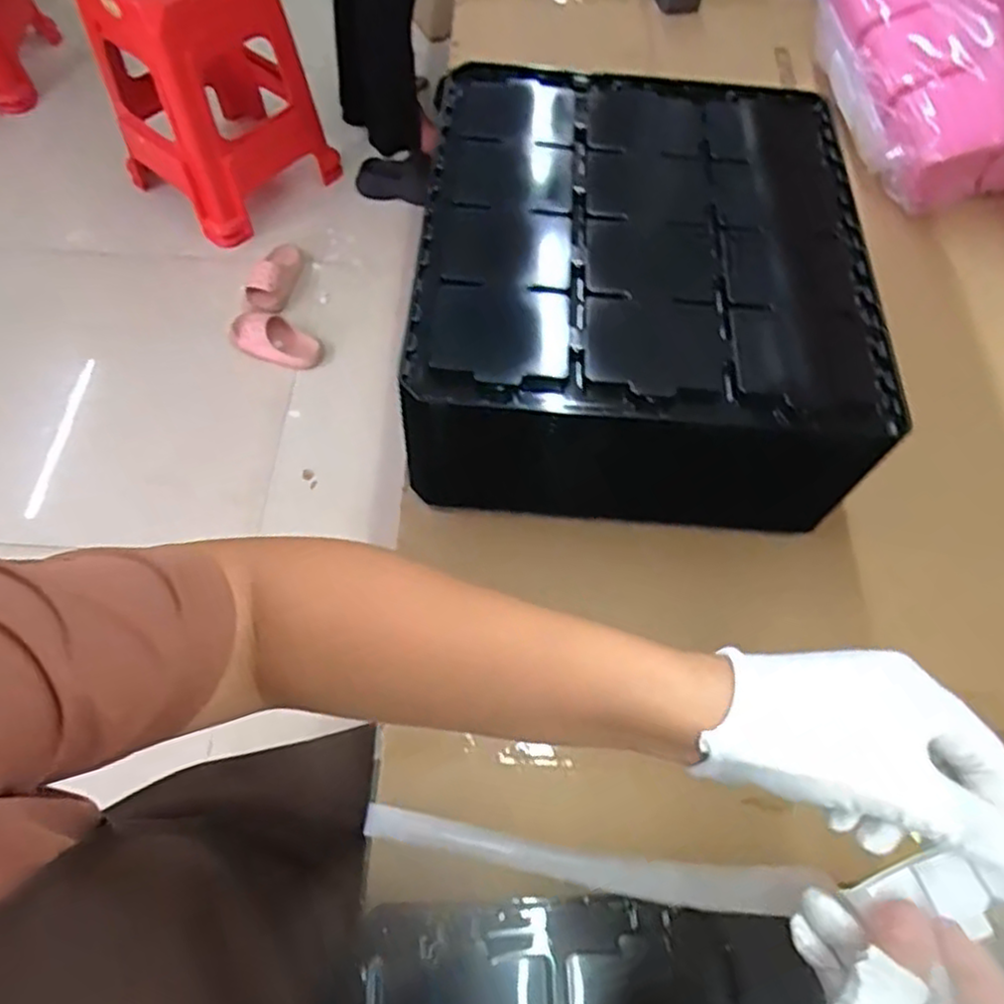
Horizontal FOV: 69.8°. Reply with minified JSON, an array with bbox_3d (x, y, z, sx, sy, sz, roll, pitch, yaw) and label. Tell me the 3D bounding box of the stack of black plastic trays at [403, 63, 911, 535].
[{"bbox_3d":[0.111,-0.187,0.625,0.340,0.159,0.370,3,62,0],"label":"stack of black plastic trays"}]

